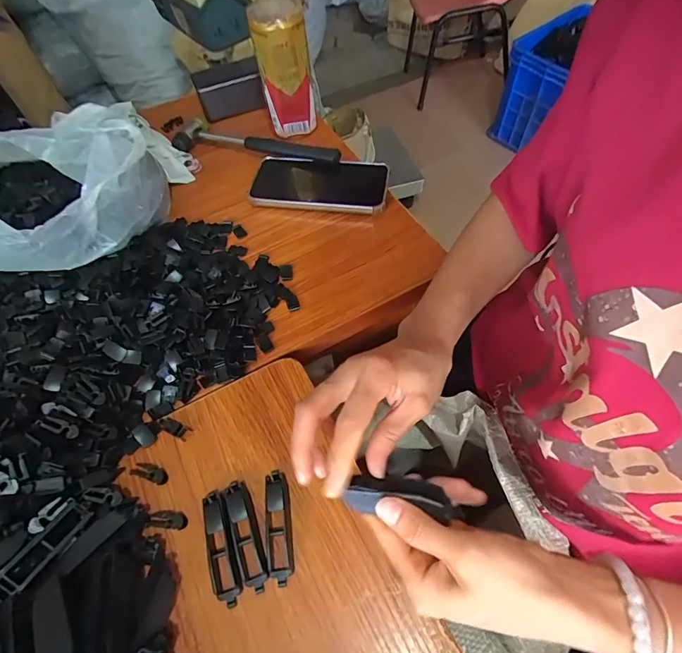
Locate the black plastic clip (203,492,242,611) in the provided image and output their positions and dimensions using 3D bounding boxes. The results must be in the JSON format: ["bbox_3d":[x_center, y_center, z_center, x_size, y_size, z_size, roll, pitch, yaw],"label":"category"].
[{"bbox_3d":[-0.090,0.164,0.300,0.020,0.015,0.078,-16,59,-7],"label":"black plastic clip"}]

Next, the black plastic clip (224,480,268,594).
[{"bbox_3d":[-0.072,0.156,0.304,0.020,0.014,0.079,-20,60,-9],"label":"black plastic clip"}]

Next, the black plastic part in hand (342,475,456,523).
[{"bbox_3d":[0.037,0.107,0.255,0.066,0.019,0.022,2,59,9],"label":"black plastic part in hand"}]

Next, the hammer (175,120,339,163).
[{"bbox_3d":[-0.113,-0.248,0.539,0.242,0.028,0.058,13,61,11],"label":"hammer"}]

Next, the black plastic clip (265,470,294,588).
[{"bbox_3d":[-0.047,0.152,0.307,0.018,0.015,0.079,-8,59,-2],"label":"black plastic clip"}]

